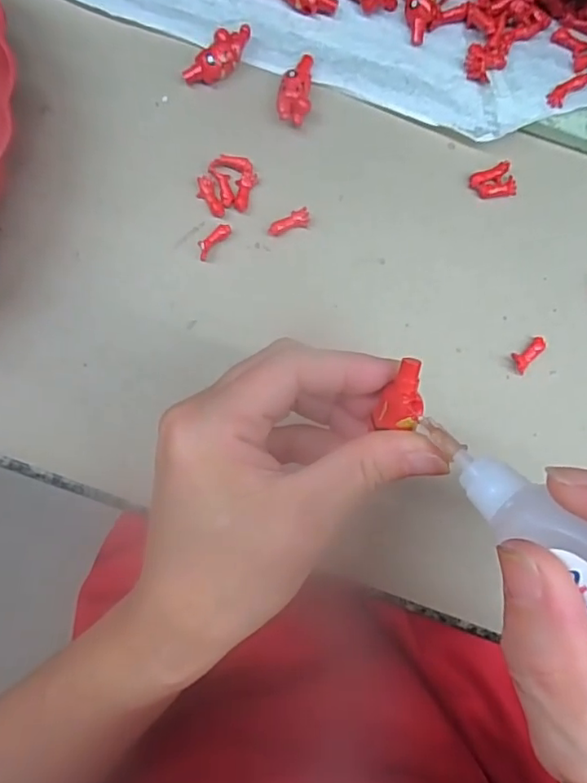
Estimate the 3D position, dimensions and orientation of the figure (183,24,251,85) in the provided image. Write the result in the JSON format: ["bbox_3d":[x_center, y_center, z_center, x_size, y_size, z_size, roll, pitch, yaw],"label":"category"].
[{"bbox_3d":[-0.041,-0.184,0.309,0.017,0.013,0.042,40,85,1],"label":"figure"}]

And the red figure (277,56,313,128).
[{"bbox_3d":[0.001,-0.168,0.309,0.018,0.012,0.038,4,85,-2],"label":"red figure"}]

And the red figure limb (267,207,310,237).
[{"bbox_3d":[-0.003,-0.092,0.304,0.024,0.005,0.010,-21,87,-4],"label":"red figure limb"}]

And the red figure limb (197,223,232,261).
[{"bbox_3d":[-0.044,-0.082,0.302,0.009,0.007,0.023,45,85,2],"label":"red figure limb"}]

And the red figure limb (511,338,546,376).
[{"bbox_3d":[0.127,-0.021,0.304,0.011,0.006,0.022,40,85,1],"label":"red figure limb"}]

